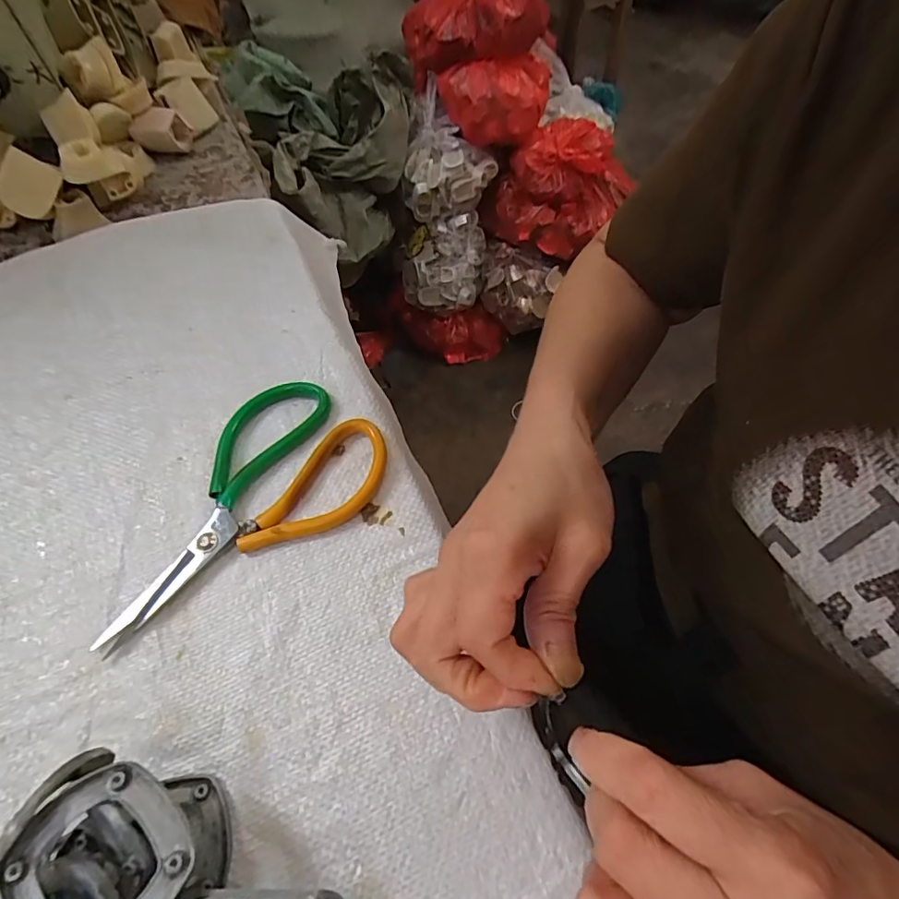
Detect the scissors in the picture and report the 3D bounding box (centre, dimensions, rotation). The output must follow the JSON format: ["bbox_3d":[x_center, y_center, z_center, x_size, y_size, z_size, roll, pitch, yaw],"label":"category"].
[{"bbox_3d":[-0.135,0.026,0.327,0.189,0.013,0.107,-31,64,-15],"label":"scissors"}]

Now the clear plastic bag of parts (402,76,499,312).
[{"bbox_3d":[-0.004,-0.528,1.116,0.194,0.439,0.137,-1,18,1],"label":"clear plastic bag of parts"}]

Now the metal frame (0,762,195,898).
[{"bbox_3d":[-0.134,0.155,0.196,0.058,0.011,0.058,-29,67,-26],"label":"metal frame"}]

